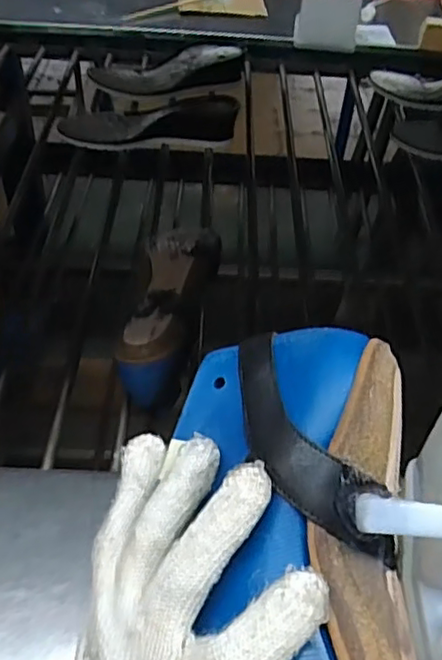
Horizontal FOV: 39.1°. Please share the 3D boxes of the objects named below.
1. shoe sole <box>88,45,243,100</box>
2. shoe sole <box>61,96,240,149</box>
[{"bbox_3d":[-0.091,-0.449,1.067,0.258,0.054,0.069,-13,48,-14],"label":"shoe sole"},{"bbox_3d":[-0.112,-0.325,0.957,0.267,0.056,0.089,-6,47,-9],"label":"shoe sole"}]

